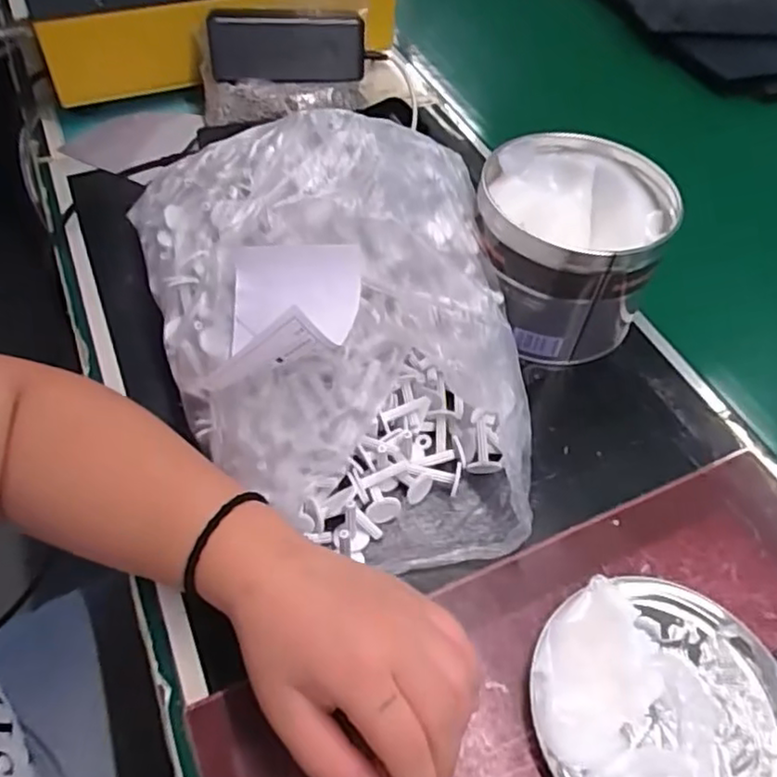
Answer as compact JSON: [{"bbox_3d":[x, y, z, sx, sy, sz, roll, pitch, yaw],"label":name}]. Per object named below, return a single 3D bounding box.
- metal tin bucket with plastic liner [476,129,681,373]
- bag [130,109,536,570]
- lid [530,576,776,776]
[{"bbox_3d":[0.120,-0.097,0.467,0.122,0.101,0.124,3,52,-4],"label":"metal tin bucket with plastic liner"},{"bbox_3d":[-0.033,-0.043,0.396,0.213,0.110,0.287,-8,53,-12],"label":"bag"},{"bbox_3d":[0.135,0.152,0.318,0.125,0.023,0.127,3,52,-4],"label":"lid"}]

